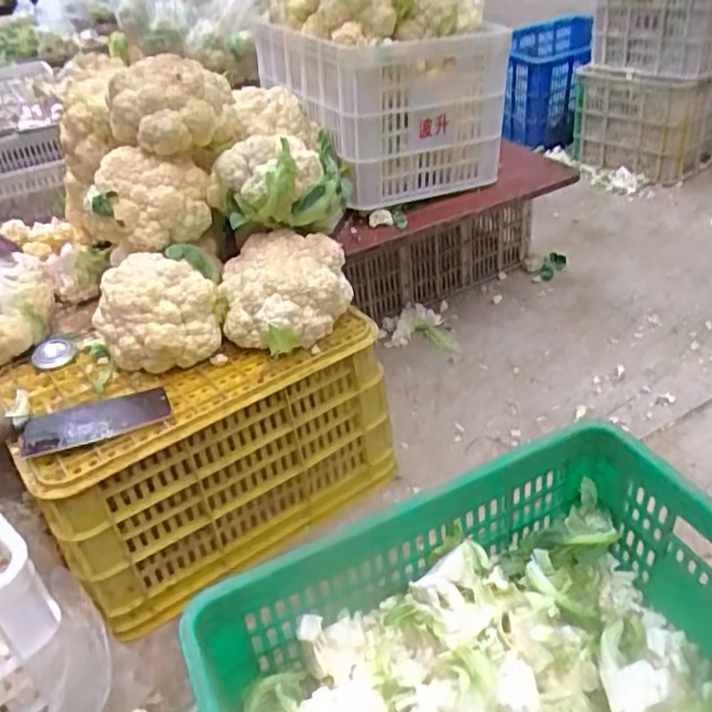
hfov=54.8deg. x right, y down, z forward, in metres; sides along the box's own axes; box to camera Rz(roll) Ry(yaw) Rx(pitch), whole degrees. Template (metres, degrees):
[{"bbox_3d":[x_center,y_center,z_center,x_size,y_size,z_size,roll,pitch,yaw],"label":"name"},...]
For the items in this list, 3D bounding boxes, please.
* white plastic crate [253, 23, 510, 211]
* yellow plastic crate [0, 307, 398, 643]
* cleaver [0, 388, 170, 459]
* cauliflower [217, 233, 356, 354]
[{"bbox_3d":[0.046,-0.517,1.407,0.342,0.277,0.389,-23,40,-21],"label":"white plastic crate"},{"bbox_3d":[-0.242,0.113,1.062,0.504,0.269,0.344,-30,43,-28],"label":"yellow plastic crate"},{"bbox_3d":[-0.377,0.092,0.869,0.269,0.031,0.079,-16,38,-12],"label":"cleaver"},{"bbox_3d":[-0.103,-0.096,0.995,0.187,0.111,0.159,-10,37,-4],"label":"cauliflower"}]

